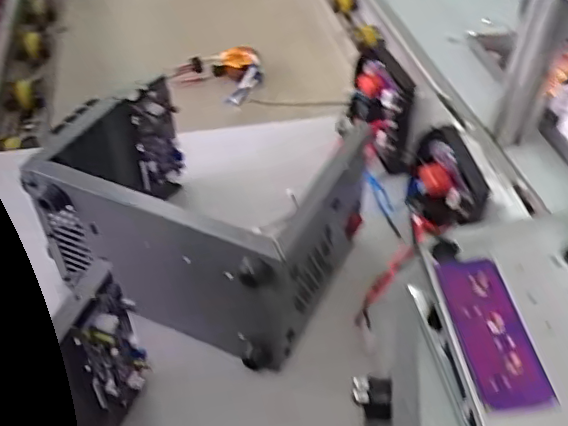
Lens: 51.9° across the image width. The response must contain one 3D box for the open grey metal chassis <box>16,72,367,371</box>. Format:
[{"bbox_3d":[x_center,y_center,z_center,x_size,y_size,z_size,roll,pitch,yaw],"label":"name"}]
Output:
[{"bbox_3d":[-0.076,-0.001,0.533,0.241,0.146,0.176,18,46,18],"label":"open grey metal chassis"}]

